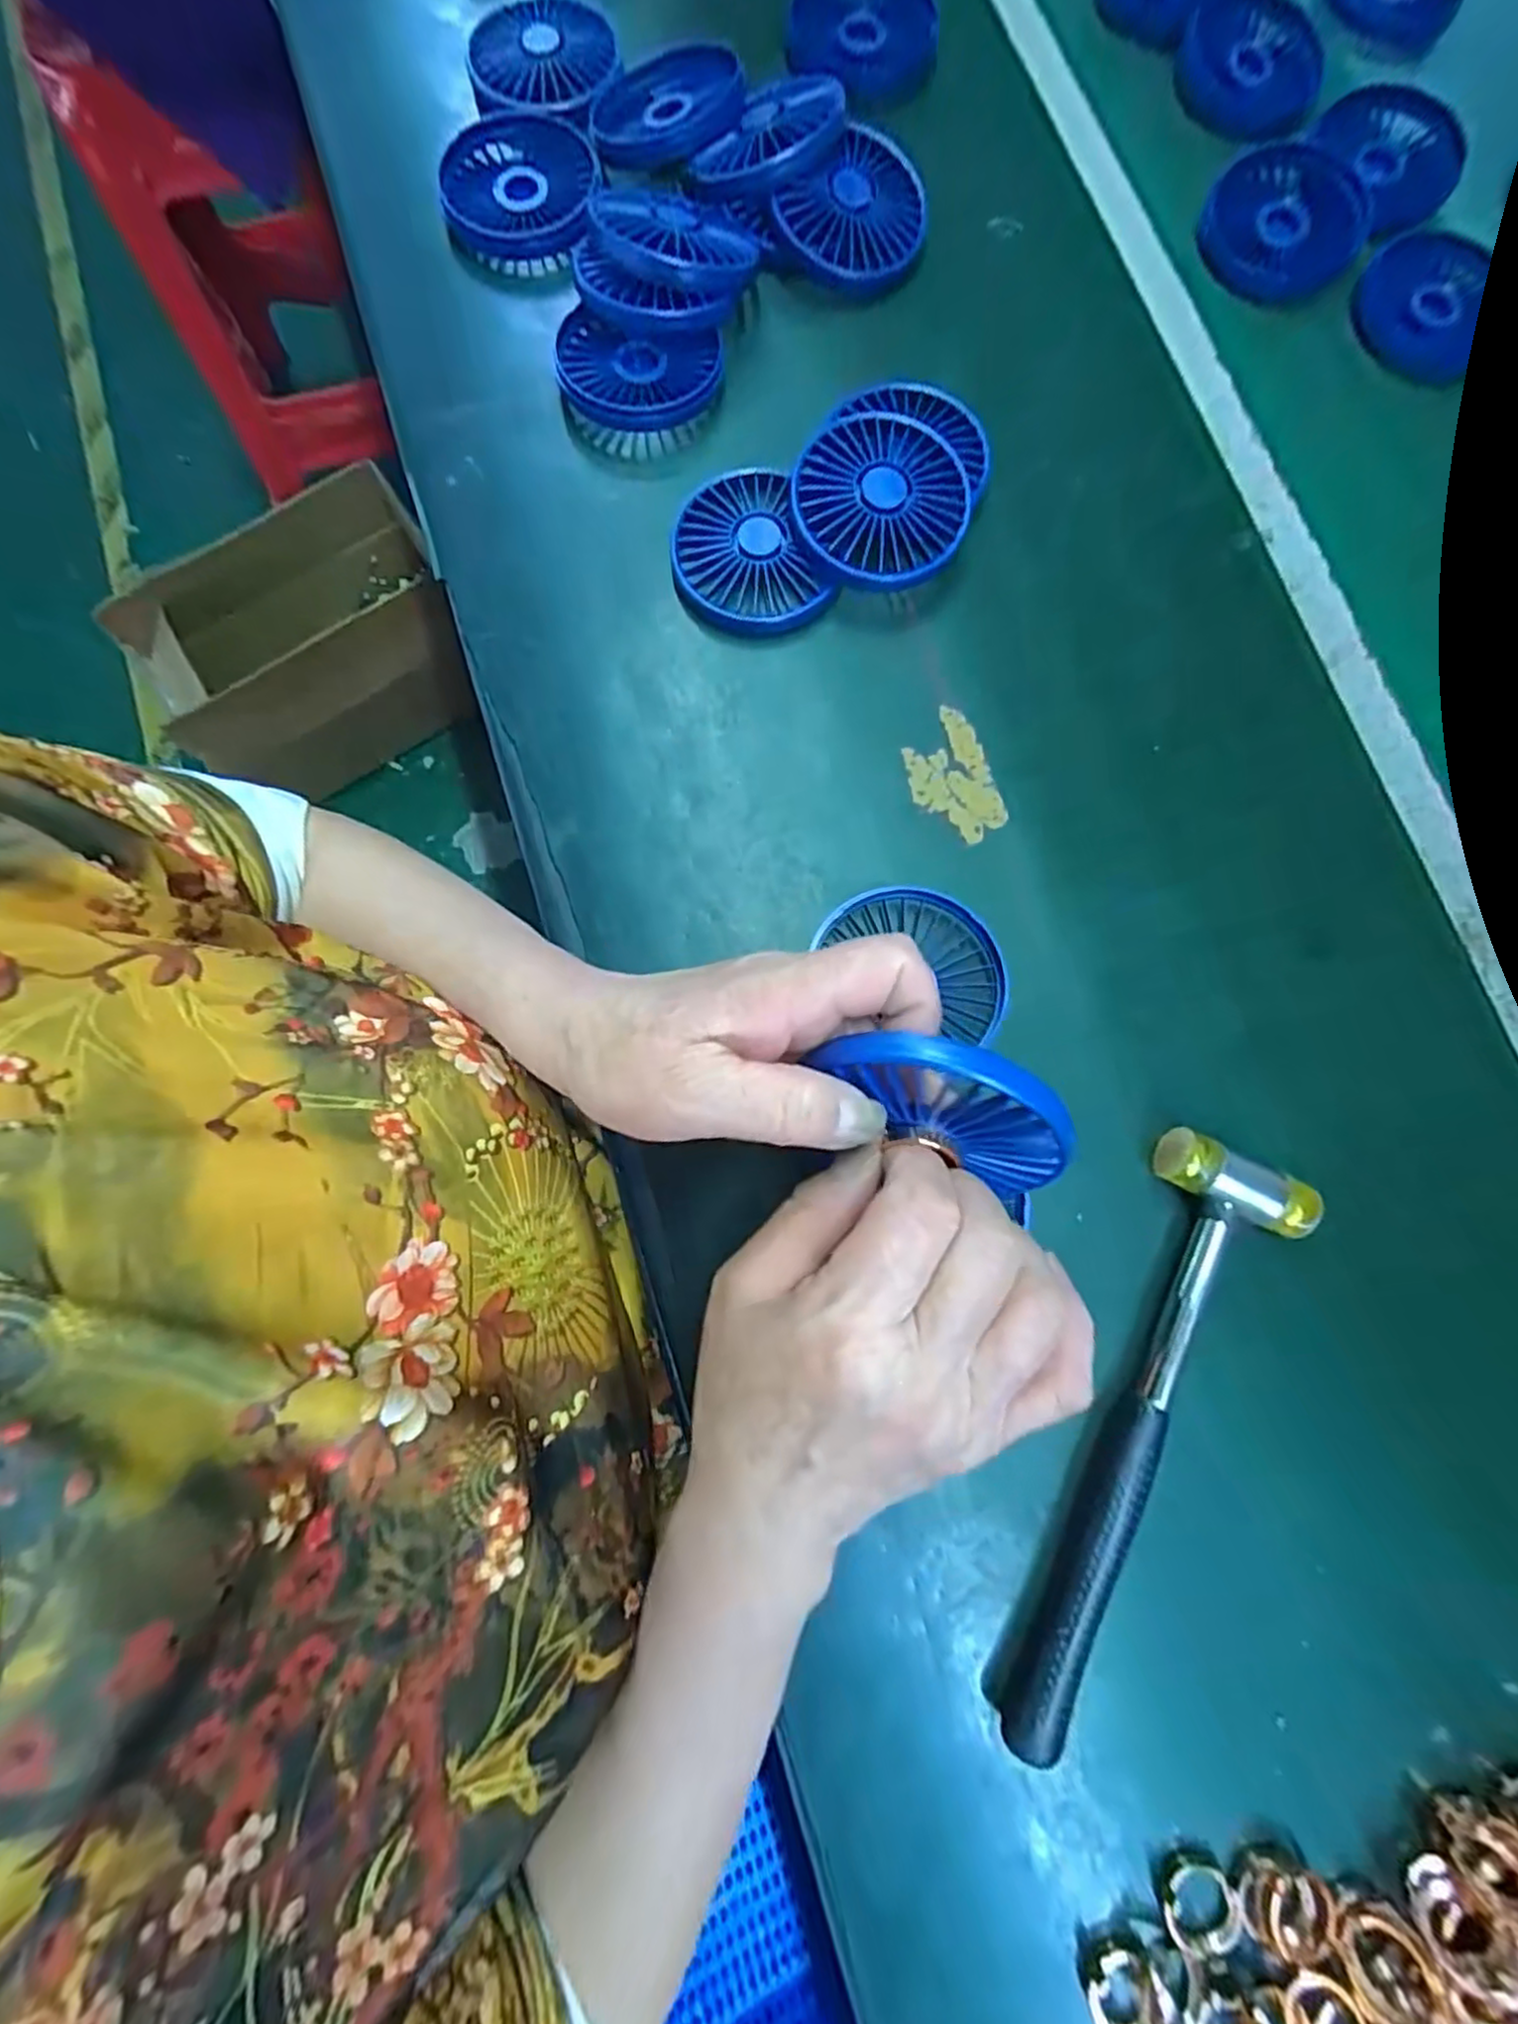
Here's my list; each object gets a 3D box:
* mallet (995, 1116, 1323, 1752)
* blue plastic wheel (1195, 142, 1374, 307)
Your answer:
[{"bbox_3d":[0.158,0.168,0.280,0.058,0.023,0.237,23,80,3],"label":"mallet"},{"bbox_3d":[0.318,-0.474,0.424,0.100,0.026,0.087,-37,82,-7],"label":"blue plastic wheel"}]

